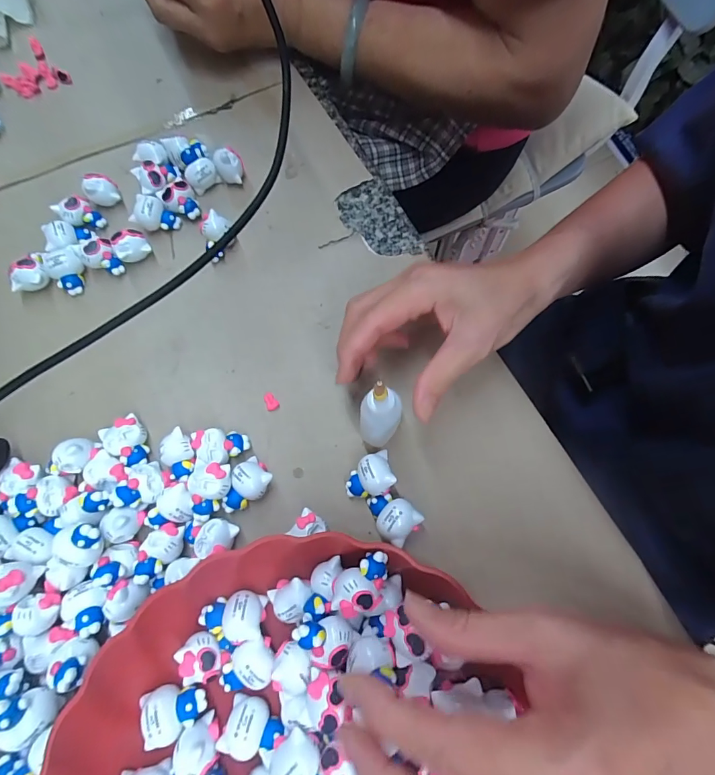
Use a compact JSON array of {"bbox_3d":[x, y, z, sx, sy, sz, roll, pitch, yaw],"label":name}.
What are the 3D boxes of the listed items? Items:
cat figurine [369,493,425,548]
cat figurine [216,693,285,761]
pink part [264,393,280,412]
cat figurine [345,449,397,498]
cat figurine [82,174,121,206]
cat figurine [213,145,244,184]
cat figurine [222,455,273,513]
[{"bbox_3d":[0.022,0.081,0.258,0.024,0.023,0.030,-43,76,-12],"label":"cat figurine"},{"bbox_3d":[-0.056,0.181,0.217,0.031,0.014,0.024,11,73,4],"label":"cat figurine"},{"bbox_3d":[-0.062,0.010,0.290,0.009,0.004,0.013,-27,74,-8],"label":"pink part"},{"bbox_3d":[0.007,0.058,0.265,0.030,0.025,0.026,-16,73,-4],"label":"cat figurine"},{"bbox_3d":[-0.211,-0.163,0.337,0.023,0.024,0.021,0,72,1],"label":"cat figurine"},{"bbox_3d":[-0.106,-0.182,0.340,0.021,0.031,0.017,-21,73,-6],"label":"cat figurine"},{"bbox_3d":[-0.072,0.064,0.264,0.024,0.022,0.035,41,77,12],"label":"cat figurine"}]

